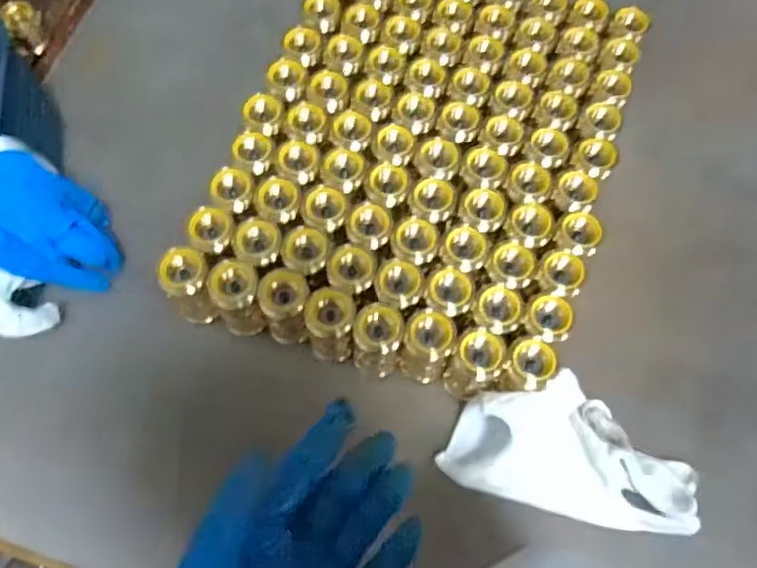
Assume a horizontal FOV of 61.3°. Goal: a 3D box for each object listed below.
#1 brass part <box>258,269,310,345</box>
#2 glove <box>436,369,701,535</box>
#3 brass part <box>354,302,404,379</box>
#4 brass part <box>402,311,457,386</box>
[{"bbox_3d":[-0.060,0.017,0.428,0.031,0.072,0.029,0,68,0],"label":"brass part"},{"bbox_3d":[0.125,0.105,0.406,0.152,0.039,0.078,15,68,5],"label":"glove"},{"bbox_3d":[0.000,0.037,0.422,0.030,0.075,0.032,0,68,0],"label":"brass part"},{"bbox_3d":[0.031,0.043,0.418,0.030,0.078,0.026,14,68,5],"label":"brass part"}]

